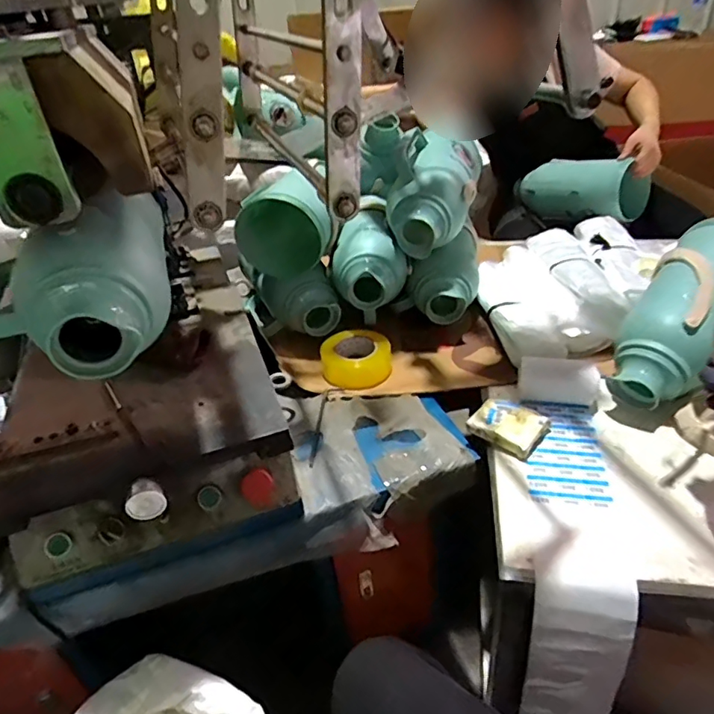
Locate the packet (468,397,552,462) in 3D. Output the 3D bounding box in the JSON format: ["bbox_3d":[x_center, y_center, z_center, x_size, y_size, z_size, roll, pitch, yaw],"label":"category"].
[{"bbox_3d":[0.231,0.105,0.795,0.098,0.033,0.082,21,42,32],"label":"packet"}]

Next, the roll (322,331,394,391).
[{"bbox_3d":[-0.004,0.003,0.971,0.115,0.065,0.115,-3,35,2],"label":"roll"}]

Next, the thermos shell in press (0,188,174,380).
[{"bbox_3d":[-0.289,-0.082,0.554,0.176,0.129,0.248,-13,35,-12],"label":"thermos shell in press"}]

